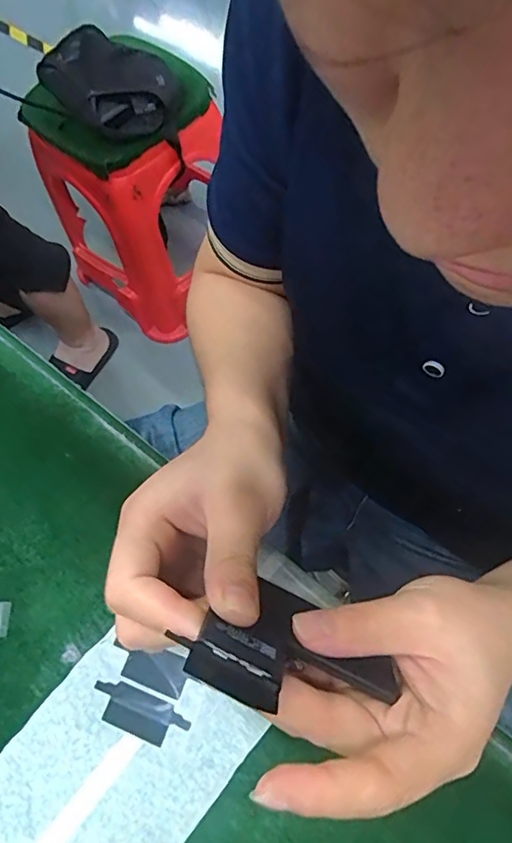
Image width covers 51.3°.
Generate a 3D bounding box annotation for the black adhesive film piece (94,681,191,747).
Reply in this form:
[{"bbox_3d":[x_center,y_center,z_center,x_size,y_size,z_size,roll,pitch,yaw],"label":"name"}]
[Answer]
[{"bbox_3d":[-0.057,0.142,0.259,0.048,0.004,0.018,17,67,11],"label":"black adhesive film piece"}]

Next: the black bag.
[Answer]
[{"bbox_3d":[-0.259,-0.571,0.890,0.242,0.073,0.158,31,72,17],"label":"black bag"}]

